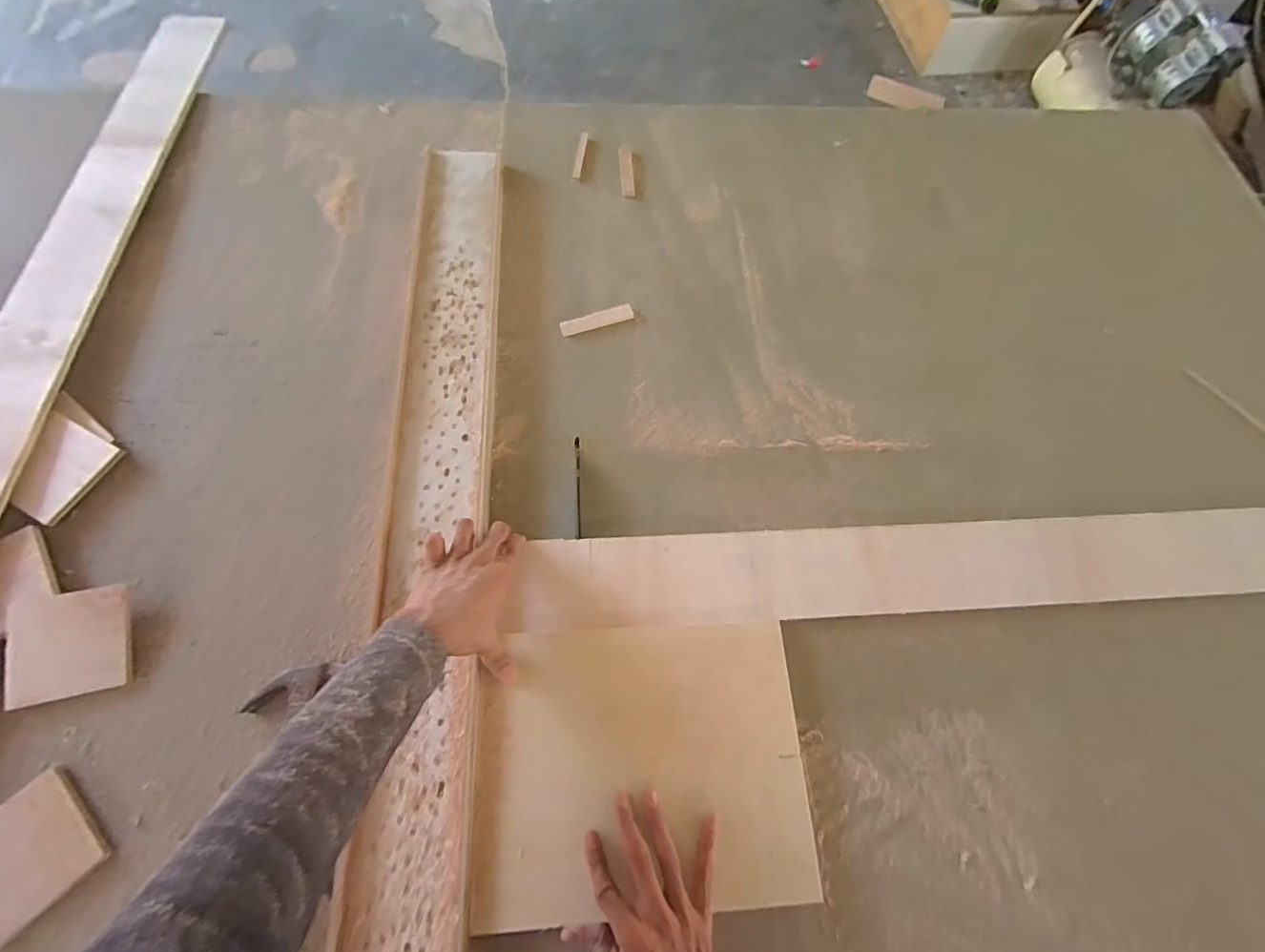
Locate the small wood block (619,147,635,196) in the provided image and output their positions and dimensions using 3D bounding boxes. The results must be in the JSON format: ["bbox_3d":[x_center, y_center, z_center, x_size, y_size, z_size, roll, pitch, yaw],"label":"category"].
[{"bbox_3d":[-0.008,-0.474,0.848,0.021,0.010,0.090,-3,69,-4],"label":"small wood block"}]

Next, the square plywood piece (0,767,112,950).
[{"bbox_3d":[-0.539,0.337,0.481,0.103,0.009,0.102,-40,79,-20],"label":"square plywood piece"}]

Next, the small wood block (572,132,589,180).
[{"bbox_3d":[-0.082,-0.502,0.851,0.013,0.009,0.093,7,69,0],"label":"small wood block"}]

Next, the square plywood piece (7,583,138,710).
[{"bbox_3d":[-0.554,0.165,0.535,0.097,0.009,0.100,-10,73,-19],"label":"square plywood piece"}]

